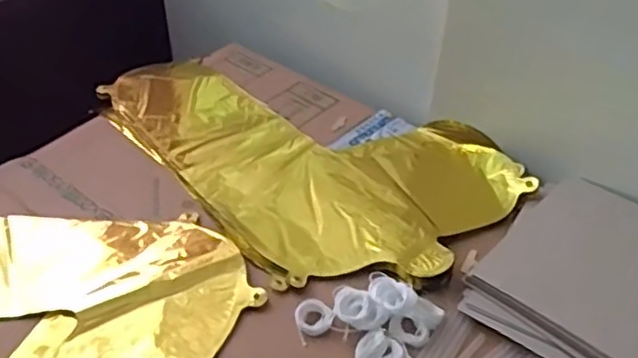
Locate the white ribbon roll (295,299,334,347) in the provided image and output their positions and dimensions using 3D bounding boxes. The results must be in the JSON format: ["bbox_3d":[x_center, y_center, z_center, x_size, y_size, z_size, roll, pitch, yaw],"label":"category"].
[{"bbox_3d":[-0.005,0.102,0.494,0.028,0.011,0.026,1,43,-1],"label":"white ribbon roll"}]

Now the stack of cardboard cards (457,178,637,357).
[{"bbox_3d":[0.234,0.080,0.512,0.197,0.022,0.183,29,50,26],"label":"stack of cardboard cards"}]

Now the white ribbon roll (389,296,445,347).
[{"bbox_3d":[0.070,0.103,0.493,0.028,0.015,0.039,27,49,25],"label":"white ribbon roll"}]

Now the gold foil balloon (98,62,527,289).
[{"bbox_3d":[-0.024,-0.037,0.650,0.392,0.023,0.250,34,52,30],"label":"gold foil balloon"}]

